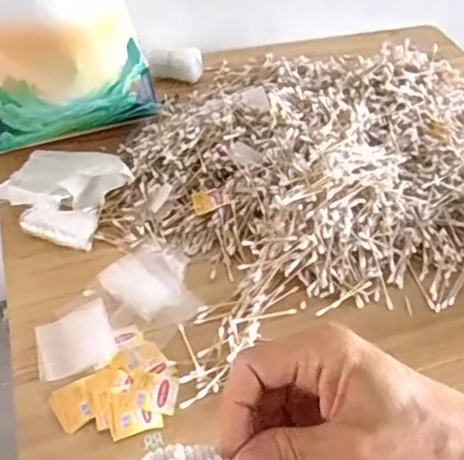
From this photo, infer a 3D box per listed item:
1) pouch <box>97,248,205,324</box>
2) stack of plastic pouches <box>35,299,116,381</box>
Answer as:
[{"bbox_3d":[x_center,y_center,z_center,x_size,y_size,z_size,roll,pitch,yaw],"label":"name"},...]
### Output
[{"bbox_3d":[-0.084,0.062,0.687,0.110,0.018,0.094,36,55,28],"label":"pouch"},{"bbox_3d":[-0.169,0.118,0.644,0.079,0.013,0.085,-12,48,-13],"label":"stack of plastic pouches"}]

